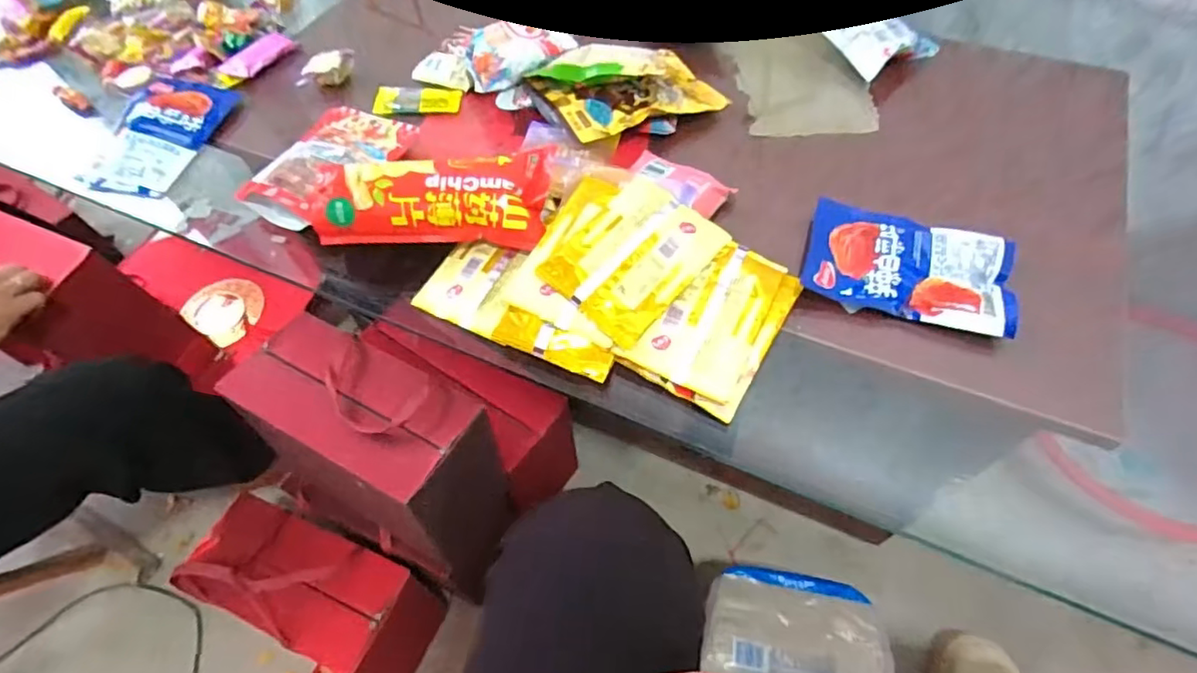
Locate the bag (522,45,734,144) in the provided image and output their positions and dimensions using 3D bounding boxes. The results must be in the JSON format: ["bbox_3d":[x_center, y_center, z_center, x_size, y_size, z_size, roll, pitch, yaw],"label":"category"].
[{"bbox_3d":[0.038,-0.280,0.644,0.184,0.066,0.110,-21,71,-21],"label":"bag"}]

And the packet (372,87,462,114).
[{"bbox_3d":[-0.213,-0.279,0.703,0.100,0.018,0.030,1,56,4],"label":"packet"}]

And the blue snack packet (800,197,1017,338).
[{"bbox_3d":[0.276,-0.067,0.531,0.169,0.022,0.112,15,58,13],"label":"blue snack packet"}]

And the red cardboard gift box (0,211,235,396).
[{"bbox_3d":[-0.717,-0.026,0.802,0.242,0.243,0.130,16,59,13],"label":"red cardboard gift box"}]

